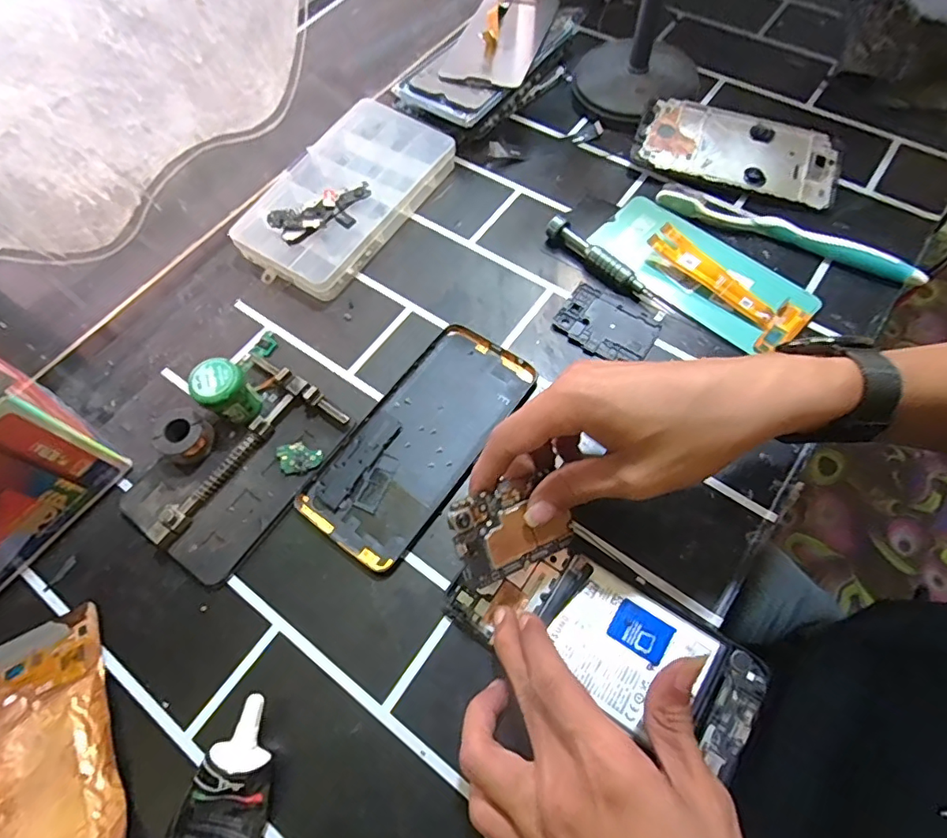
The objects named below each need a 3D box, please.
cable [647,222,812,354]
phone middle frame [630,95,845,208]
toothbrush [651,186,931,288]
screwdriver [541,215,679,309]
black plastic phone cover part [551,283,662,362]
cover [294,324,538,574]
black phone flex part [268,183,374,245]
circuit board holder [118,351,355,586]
[{"bbox_3d":[0.172,-0.091,0.376,0.117,0.006,0.044,40,74,12],"label":"cable"},{"bbox_3d":[0.211,-0.216,0.431,0.155,0.005,0.071,19,77,8],"label":"phone middle frame"},{"bbox_3d":[0.228,-0.140,0.394,0.183,0.014,0.026,24,68,13],"label":"toothbrush"},{"bbox_3d":[0.096,-0.112,0.390,0.108,0.017,0.015,40,73,19],"label":"screwdriver"},{"bbox_3d":[0.091,-0.064,0.372,0.066,0.004,0.044,33,71,17],"label":"black plastic phone cover part"},{"bbox_3d":[-0.033,0.011,0.343,0.074,0.006,0.161,32,70,16],"label":"cover"},{"bbox_3d":[-0.112,-0.154,0.400,0.076,0.008,0.032,-21,76,-10],"label":"black phone flex part"},{"bbox_3d":[-0.146,0.027,0.333,0.084,0.021,0.126,33,71,17],"label":"circuit board holder"}]

